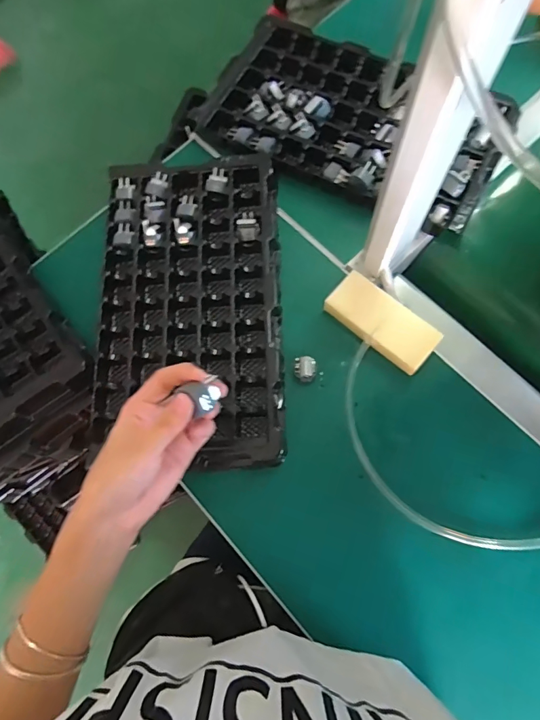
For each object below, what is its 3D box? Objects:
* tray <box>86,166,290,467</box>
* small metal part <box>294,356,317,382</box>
[{"bbox_3d":[-0.090,-0.064,0.476,0.202,0.035,0.359,-2,74,3],"label":"tray"},{"bbox_3d":[0.038,0.011,0.462,0.023,0.031,0.023,2,75,5],"label":"small metal part"}]

